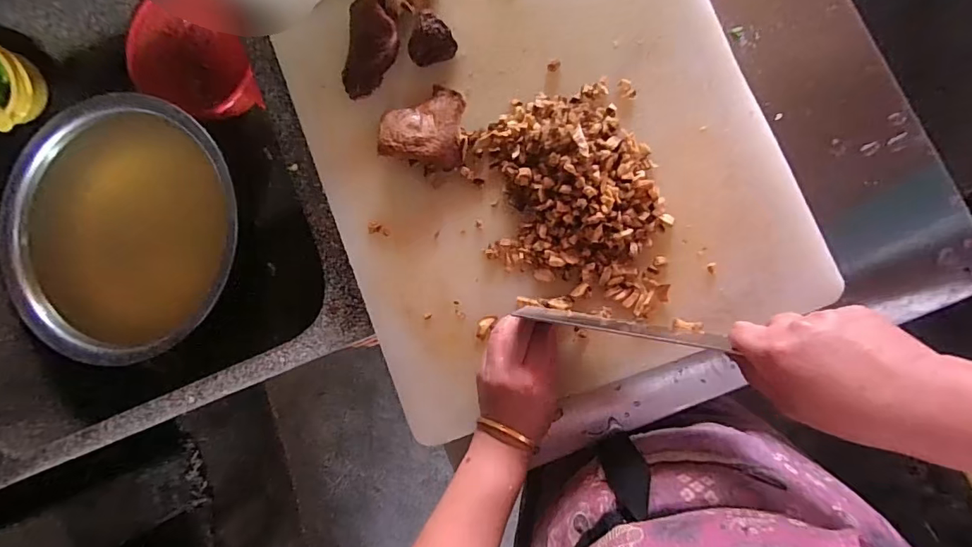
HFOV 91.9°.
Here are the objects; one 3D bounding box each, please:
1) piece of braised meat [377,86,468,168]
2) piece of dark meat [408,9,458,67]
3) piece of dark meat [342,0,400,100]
[{"bbox_3d":[-0.057,-0.141,0.437,0.075,0.032,0.075,10,90,8],"label":"piece of braised meat"},{"bbox_3d":[-0.054,-0.224,0.447,0.044,0.022,0.041,0,89,8],"label":"piece of dark meat"},{"bbox_3d":[-0.110,-0.216,0.449,0.057,0.022,0.088,10,90,8],"label":"piece of dark meat"}]

